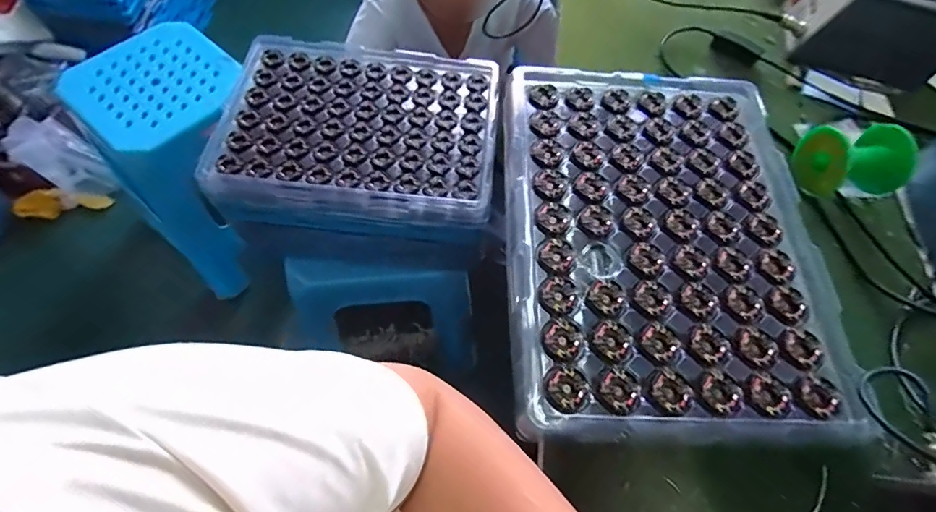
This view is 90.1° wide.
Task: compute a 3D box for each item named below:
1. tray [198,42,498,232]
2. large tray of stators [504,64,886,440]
[{"bbox_3d":[-0.147,-0.183,0.666,0.364,0.052,0.269,6,62,0],"label":"tray"},{"bbox_3d":[0.195,-0.025,0.439,0.314,0.035,0.365,3,62,-2],"label":"large tray of stators"}]

